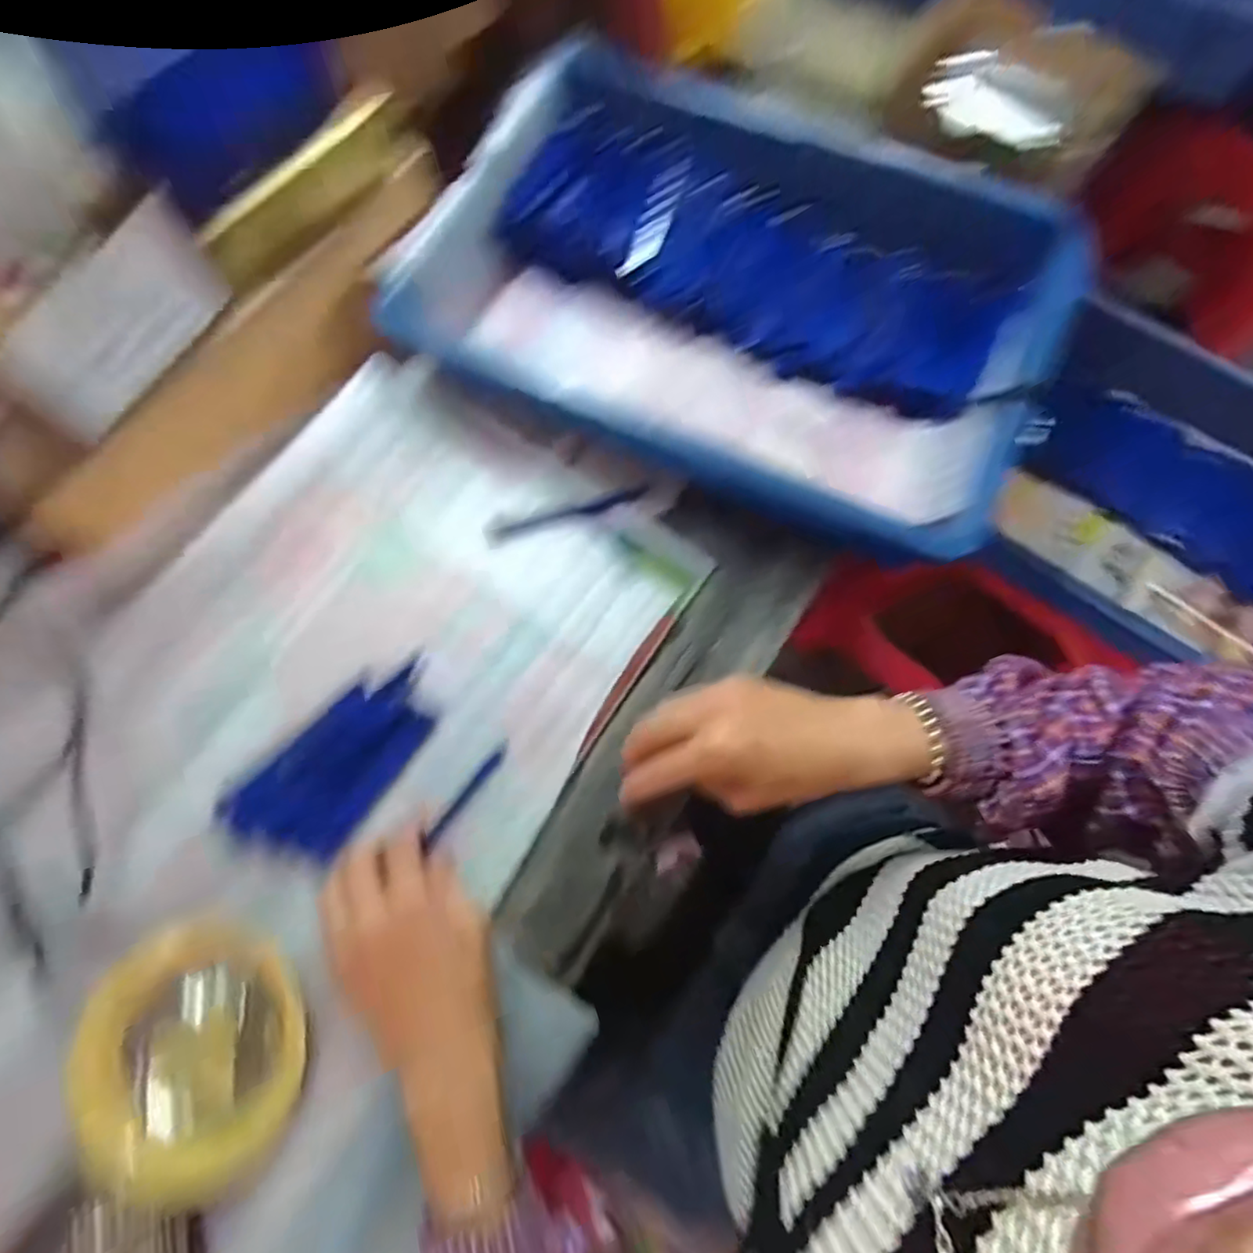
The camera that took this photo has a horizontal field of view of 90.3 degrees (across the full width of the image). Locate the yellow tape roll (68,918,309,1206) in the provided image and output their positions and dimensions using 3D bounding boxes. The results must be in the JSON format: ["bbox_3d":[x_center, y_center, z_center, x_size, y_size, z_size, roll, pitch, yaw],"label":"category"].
[{"bbox_3d":[-0.253,0.253,0.370,0.123,0.027,0.142,-21,80,-5],"label":"yellow tape roll"}]

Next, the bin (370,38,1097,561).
[{"bbox_3d":[0.077,-0.264,0.482,0.478,0.123,0.259,25,77,7],"label":"bin"}]

